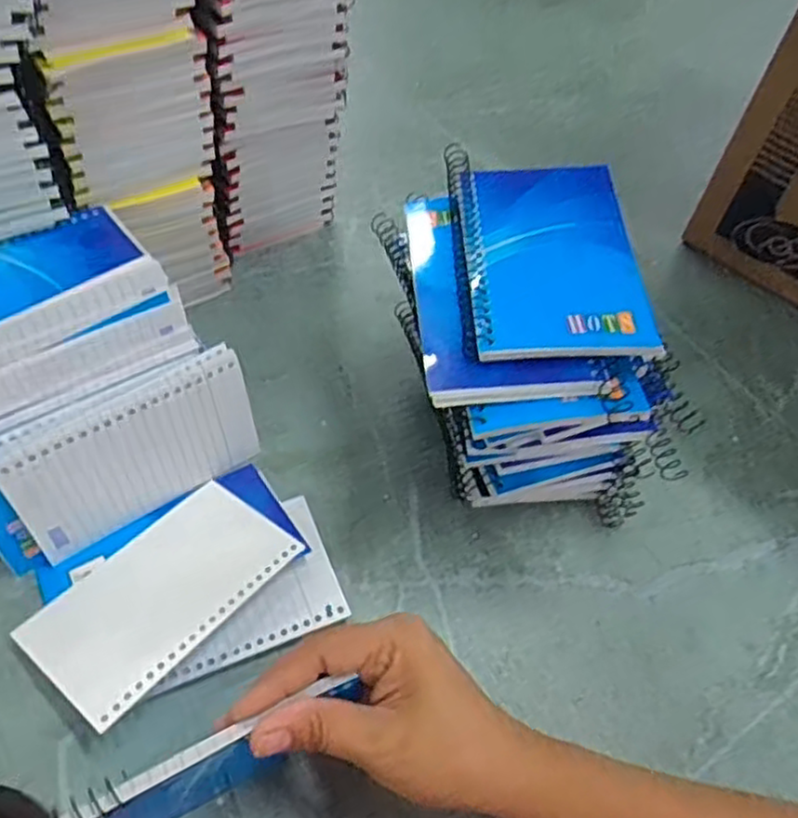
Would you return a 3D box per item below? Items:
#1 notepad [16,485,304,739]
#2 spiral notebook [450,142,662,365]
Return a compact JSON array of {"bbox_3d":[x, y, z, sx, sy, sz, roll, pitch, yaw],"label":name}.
[{"bbox_3d":[-0.121,0.093,0.369,0.077,0.004,0.126,27,49,30],"label":"notepad"},{"bbox_3d":[0.070,-0.083,0.350,0.086,0.009,0.143,-4,55,4],"label":"spiral notebook"}]

